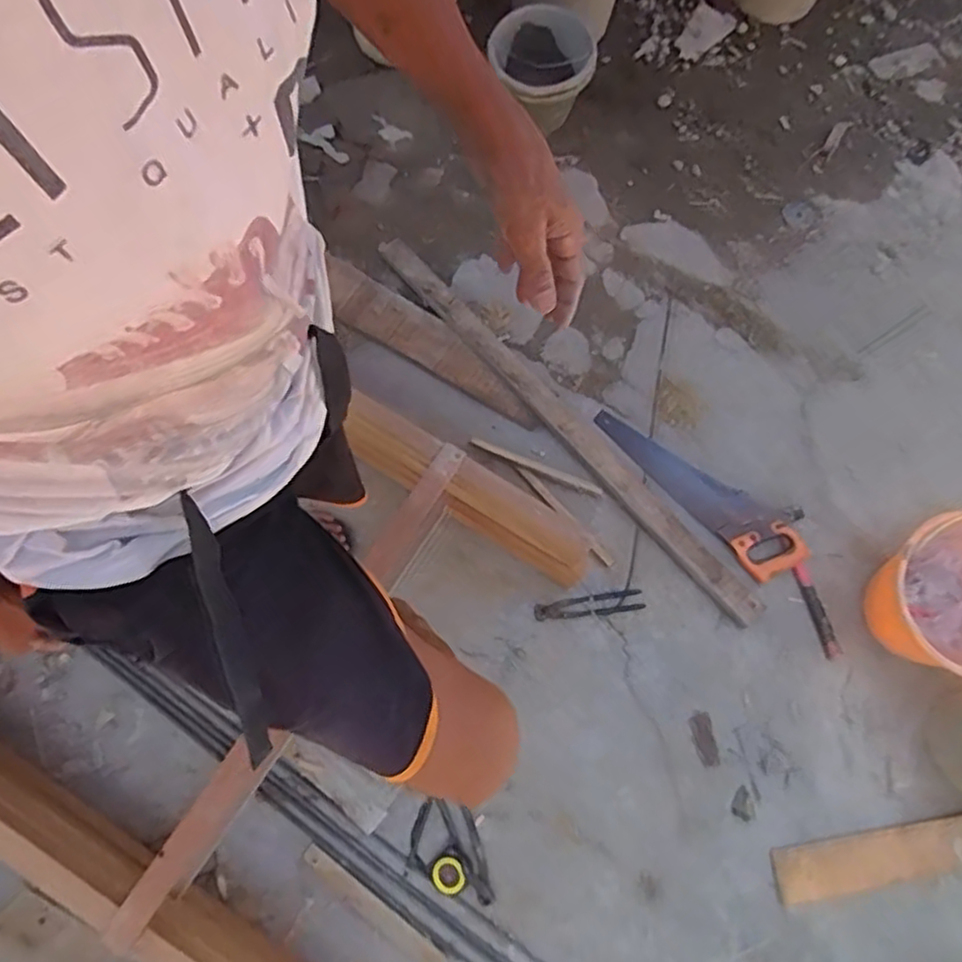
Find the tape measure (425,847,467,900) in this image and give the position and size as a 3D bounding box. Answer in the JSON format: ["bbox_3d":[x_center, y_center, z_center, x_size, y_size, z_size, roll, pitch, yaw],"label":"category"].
[{"bbox_3d":[-0.057,0.689,1.213,0.065,0.036,0.071,-34,79,-13],"label":"tape measure"}]

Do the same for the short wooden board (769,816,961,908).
[{"bbox_3d":[0.748,0.683,1.266,0.432,0.021,0.091,-10,76,0],"label":"short wooden board"}]

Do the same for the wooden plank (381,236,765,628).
[{"bbox_3d":[0.176,-0.138,1.483,0.082,0.048,1.103,-40,81,-14],"label":"wooden plank"}]

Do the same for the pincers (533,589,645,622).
[{"bbox_3d":[0.216,0.253,1.401,0.217,0.010,0.041,-7,75,-7],"label":"pincers"}]

